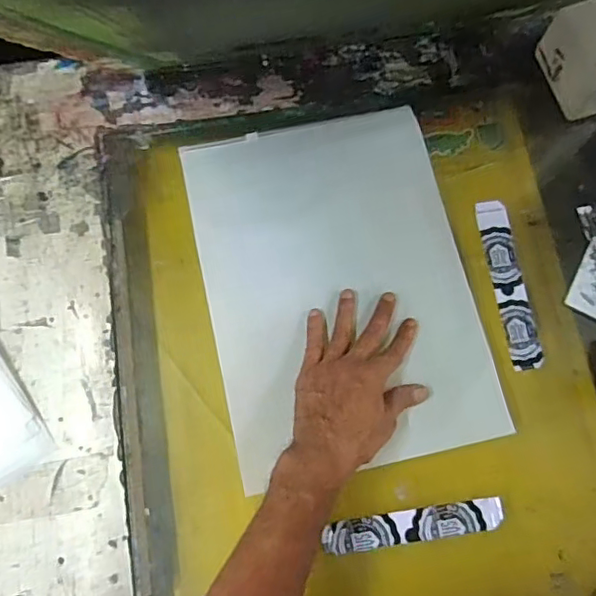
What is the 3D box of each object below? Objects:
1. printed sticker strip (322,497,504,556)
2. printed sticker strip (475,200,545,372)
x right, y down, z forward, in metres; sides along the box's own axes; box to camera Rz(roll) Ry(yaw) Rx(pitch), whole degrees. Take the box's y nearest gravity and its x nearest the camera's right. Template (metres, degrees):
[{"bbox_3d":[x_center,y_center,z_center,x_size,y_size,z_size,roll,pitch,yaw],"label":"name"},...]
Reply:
[{"bbox_3d":[0.102,0.200,0.496,0.154,0.006,0.027,-8,73,-2],"label":"printed sticker strip"},{"bbox_3d":[0.206,-0.014,0.553,0.030,0.009,0.167,-11,76,7],"label":"printed sticker strip"}]

